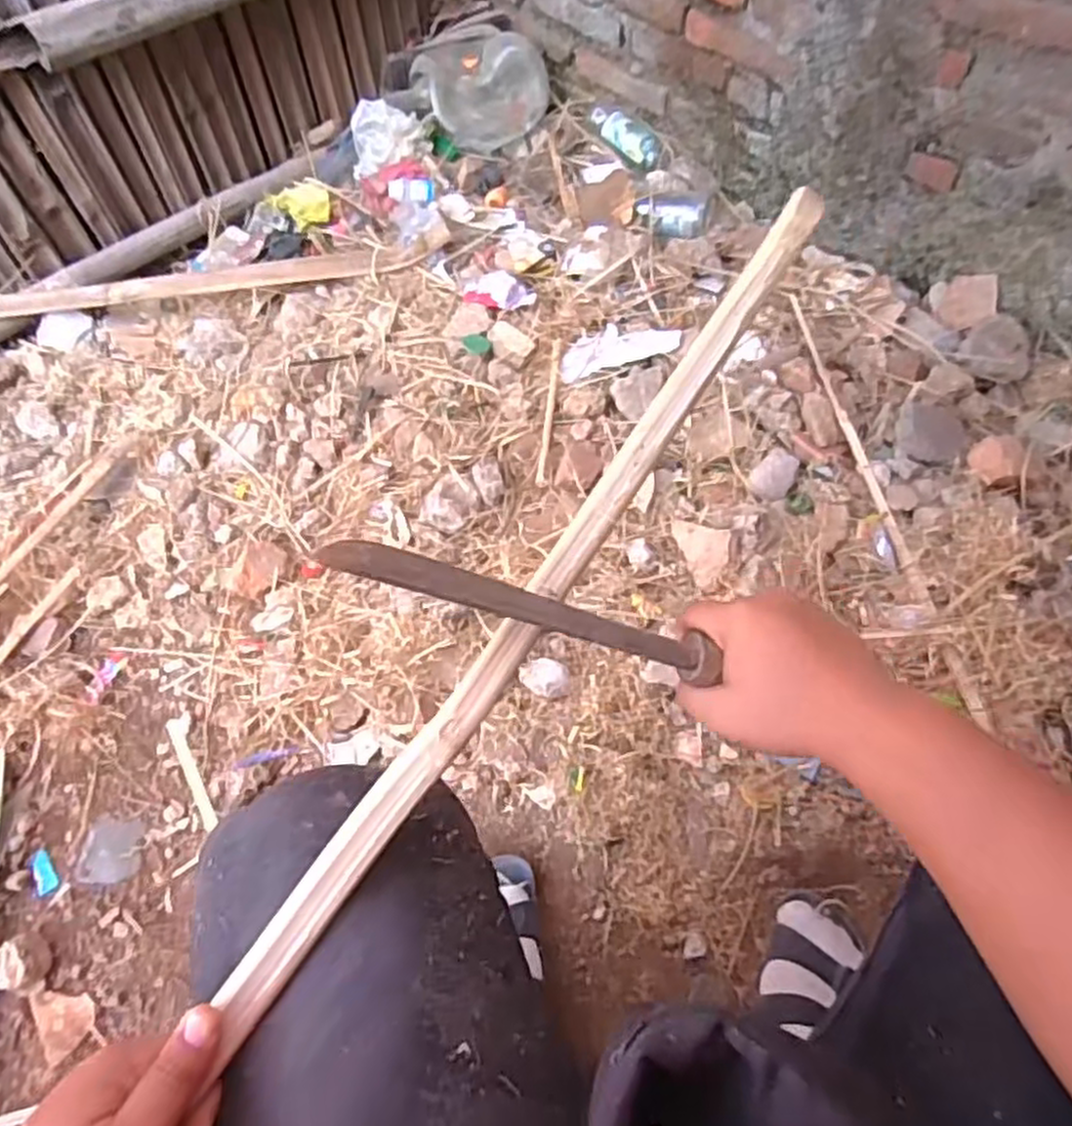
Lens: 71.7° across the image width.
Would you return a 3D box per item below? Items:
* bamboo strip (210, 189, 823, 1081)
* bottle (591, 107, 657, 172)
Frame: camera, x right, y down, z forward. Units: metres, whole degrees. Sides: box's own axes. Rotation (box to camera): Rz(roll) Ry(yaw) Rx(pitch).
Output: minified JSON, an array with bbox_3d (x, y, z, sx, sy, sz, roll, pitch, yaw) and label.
[{"bbox_3d":[0.019,-0.005,0.427,0.027,0.016,0.571,31,76,16],"label":"bamboo strip"},{"bbox_3d":[0.154,-0.750,1.294,0.157,0.048,0.053,41,70,3],"label":"bottle"}]

